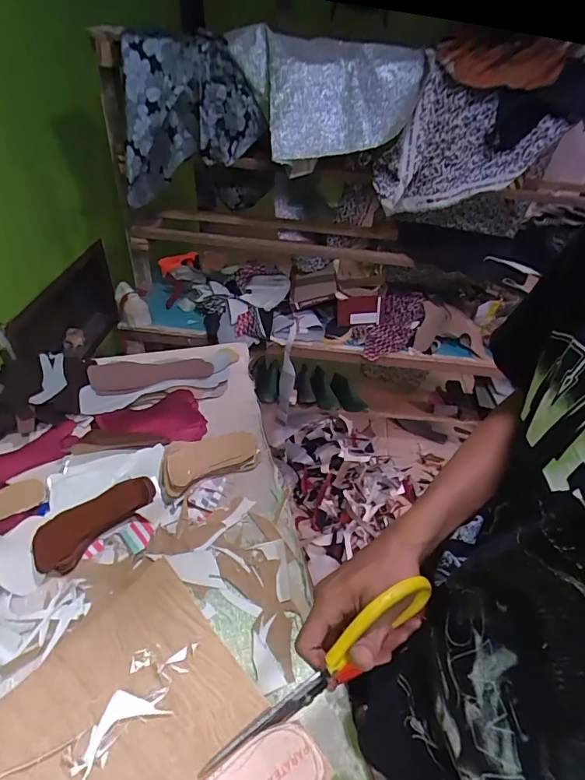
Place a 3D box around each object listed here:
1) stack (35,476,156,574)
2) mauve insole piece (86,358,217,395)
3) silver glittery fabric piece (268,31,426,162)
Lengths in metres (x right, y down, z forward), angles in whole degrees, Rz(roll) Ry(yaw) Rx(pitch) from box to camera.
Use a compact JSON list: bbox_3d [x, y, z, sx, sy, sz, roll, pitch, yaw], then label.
[{"bbox_3d":[-0.321,0.210,0.720,0.078,0.040,0.198,33,50,29],"label":"stack"},{"bbox_3d":[-0.309,-0.035,0.970,0.258,0.014,0.097,-4,47,-14],"label":"mauve insole piece"},{"bbox_3d":[0.117,-0.645,0.974,0.331,0.196,0.117,-5,42,-9],"label":"silver glittery fabric piece"}]

